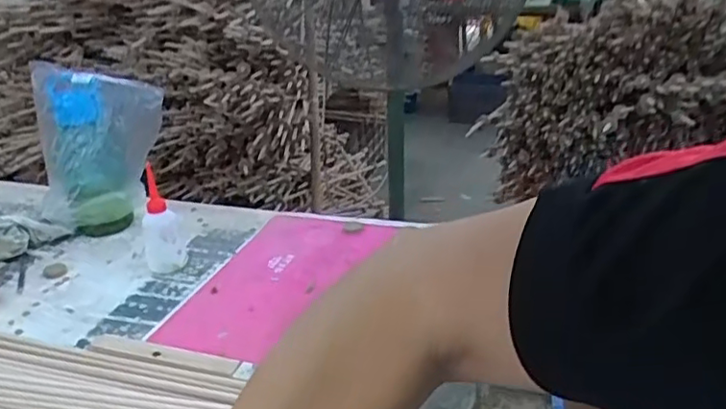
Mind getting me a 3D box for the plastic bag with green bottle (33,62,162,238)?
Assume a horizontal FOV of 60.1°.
[{"bbox_3d":[-0.461,-0.085,1.116,0.220,0.288,0.092,-4,23,-6],"label":"plastic bag with green bottle"}]

